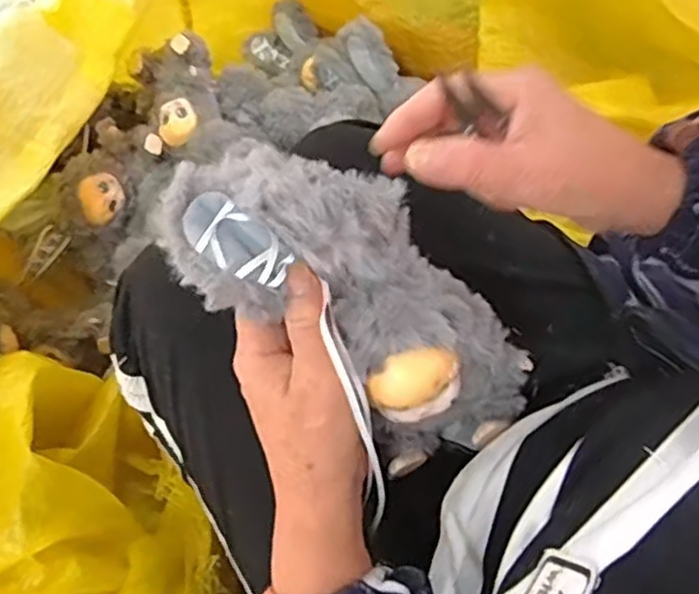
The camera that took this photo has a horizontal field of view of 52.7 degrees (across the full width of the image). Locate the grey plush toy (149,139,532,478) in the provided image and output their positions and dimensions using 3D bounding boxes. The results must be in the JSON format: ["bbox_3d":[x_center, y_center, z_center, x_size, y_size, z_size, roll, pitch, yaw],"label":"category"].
[{"bbox_3d":[0.012,0.011,0.349,0.218,0.082,0.080,41,74,-24],"label":"grey plush toy"}]

